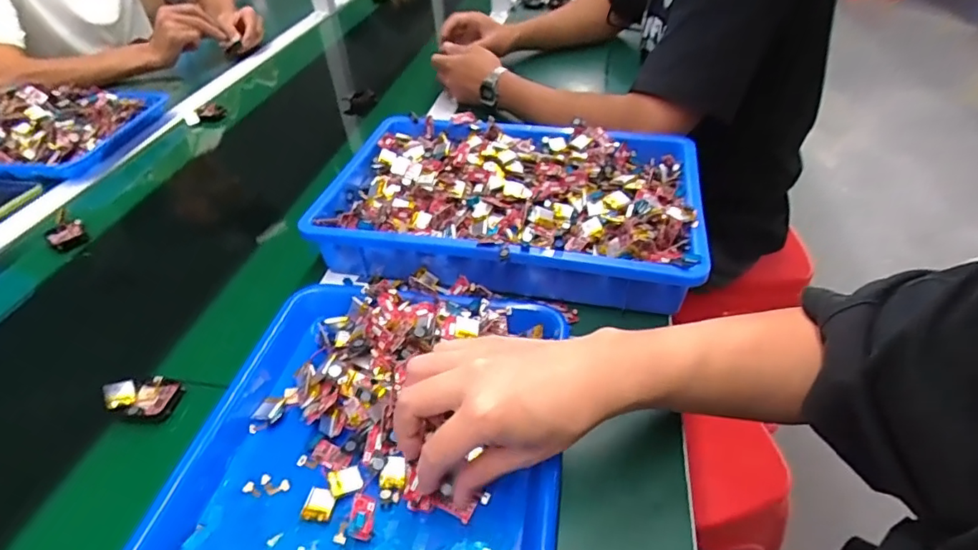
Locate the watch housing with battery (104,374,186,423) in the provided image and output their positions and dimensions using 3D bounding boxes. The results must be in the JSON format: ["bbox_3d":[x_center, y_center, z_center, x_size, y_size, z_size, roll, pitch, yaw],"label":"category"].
[{"bbox_3d":[-0.280,0.096,0.435,0.056,0.016,0.038,7,42,12],"label":"watch housing with battery"}]

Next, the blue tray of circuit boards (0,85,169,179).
[{"bbox_3d":[-0.660,-0.209,0.770,0.295,0.066,0.217,0,41,4],"label":"blue tray of circuit boards"}]

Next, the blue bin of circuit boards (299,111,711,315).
[{"bbox_3d":[0.019,-0.081,0.575,0.387,0.068,0.254,9,42,13],"label":"blue bin of circuit boards"}]

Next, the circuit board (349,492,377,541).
[{"bbox_3d":[-0.081,0.154,0.344,0.014,0.006,0.030,-3,41,0],"label":"circuit board"}]

